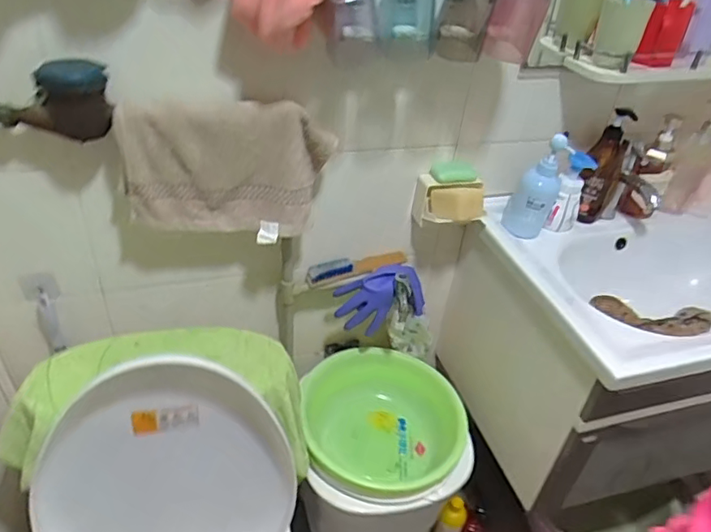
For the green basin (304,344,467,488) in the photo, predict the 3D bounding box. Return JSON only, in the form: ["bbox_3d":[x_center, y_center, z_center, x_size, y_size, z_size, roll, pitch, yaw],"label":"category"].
[{"bbox_3d":[0.066,0.335,1.164,0.342,0.142,0.312,4,37,-3],"label":"green basin"}]

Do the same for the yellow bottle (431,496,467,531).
[{"bbox_3d":[0.220,0.639,1.341,0.066,0.225,0.052,20,39,19],"label":"yellow bottle"}]

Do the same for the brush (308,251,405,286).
[{"bbox_3d":[0.002,-0.001,1.138,0.216,0.040,0.059,-15,42,-25],"label":"brush"}]

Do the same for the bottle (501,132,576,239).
[{"bbox_3d":[0.350,-0.152,1.072,0.082,0.210,0.067,-22,45,-32],"label":"bottle"}]

